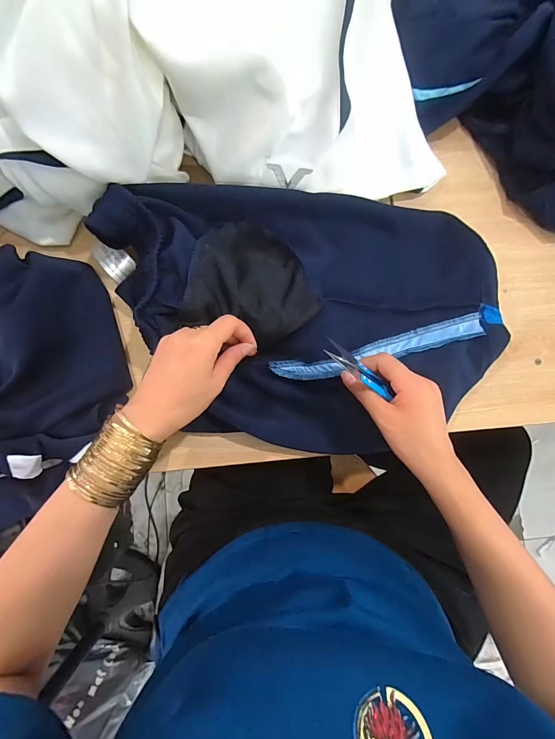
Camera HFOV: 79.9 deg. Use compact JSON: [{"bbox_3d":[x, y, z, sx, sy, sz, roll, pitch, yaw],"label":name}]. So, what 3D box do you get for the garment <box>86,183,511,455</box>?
[{"bbox_3d":[0.037,-0.059,0.349,0.411,0.062,0.279,2,84,-2],"label":"garment"}]

